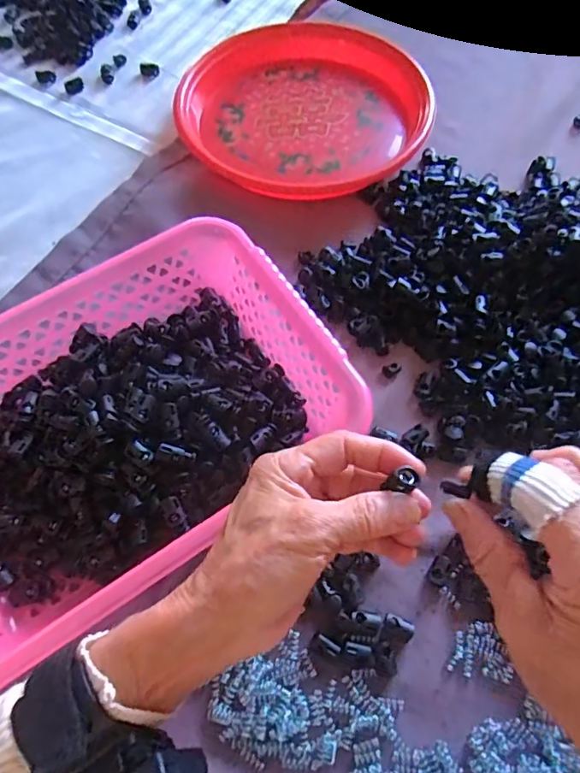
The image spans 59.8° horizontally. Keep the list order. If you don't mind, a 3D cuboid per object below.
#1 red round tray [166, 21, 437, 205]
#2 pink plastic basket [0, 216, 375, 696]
[{"bbox_3d":[0.014,-0.309,0.532,0.245,0.036,0.265,0,67,0],"label":"red round tray"},{"bbox_3d":[-0.124,0.028,0.362,0.303,0.079,0.212,-33,71,-13],"label":"pink plastic basket"}]

